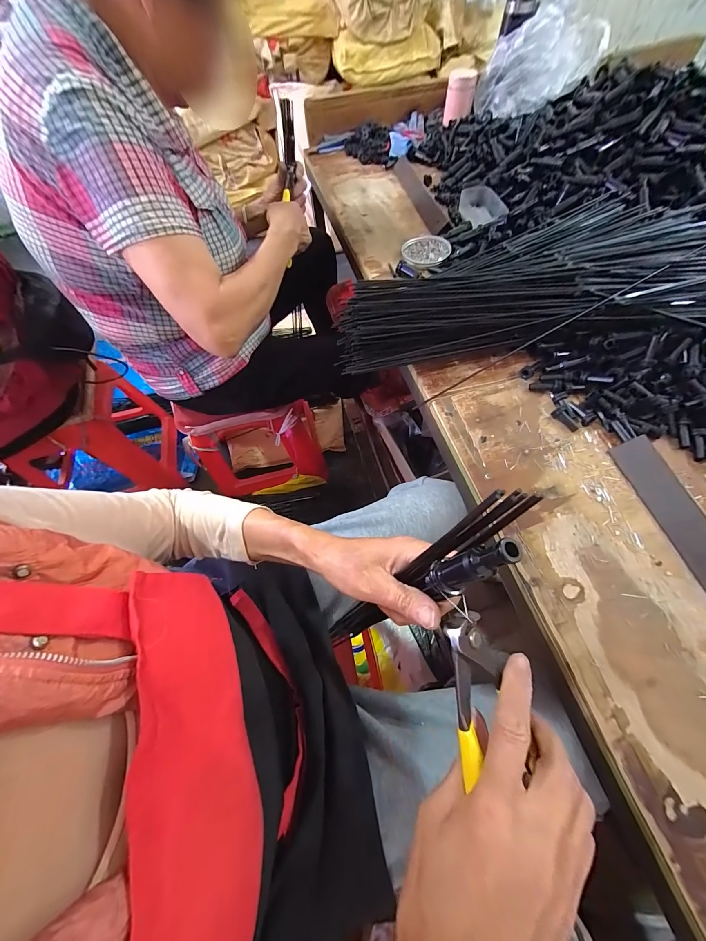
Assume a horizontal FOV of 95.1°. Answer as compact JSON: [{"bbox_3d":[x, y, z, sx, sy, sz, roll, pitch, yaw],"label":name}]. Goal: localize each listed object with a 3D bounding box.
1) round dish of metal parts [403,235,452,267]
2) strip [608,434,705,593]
[{"bbox_3d":[0.141,-0.419,0.620,0.088,0.016,0.091,-3,63,2],"label":"round dish of metal parts"},{"bbox_3d":[0.359,0.061,0.346,0.004,0.039,0.215,12,53,-40],"label":"strip"}]

